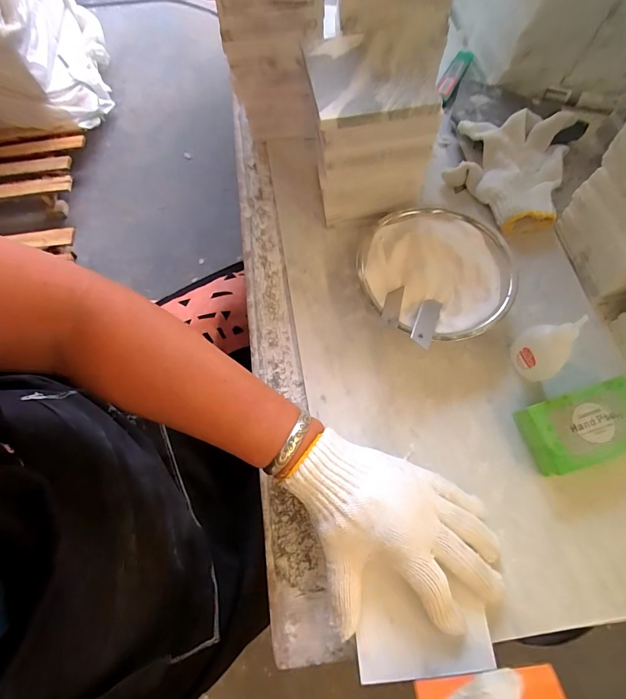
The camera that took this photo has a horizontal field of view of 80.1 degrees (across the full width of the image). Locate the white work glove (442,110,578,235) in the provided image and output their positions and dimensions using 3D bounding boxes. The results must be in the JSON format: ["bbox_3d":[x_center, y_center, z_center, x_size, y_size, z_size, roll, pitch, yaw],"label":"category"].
[{"bbox_3d":[0.220,-0.207,0.426,0.121,0.035,0.148,17,73,8],"label":"white work glove"}]

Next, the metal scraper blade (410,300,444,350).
[{"bbox_3d":[0.106,-0.025,0.350,0.020,0.008,0.058,23,53,10],"label":"metal scraper blade"}]

